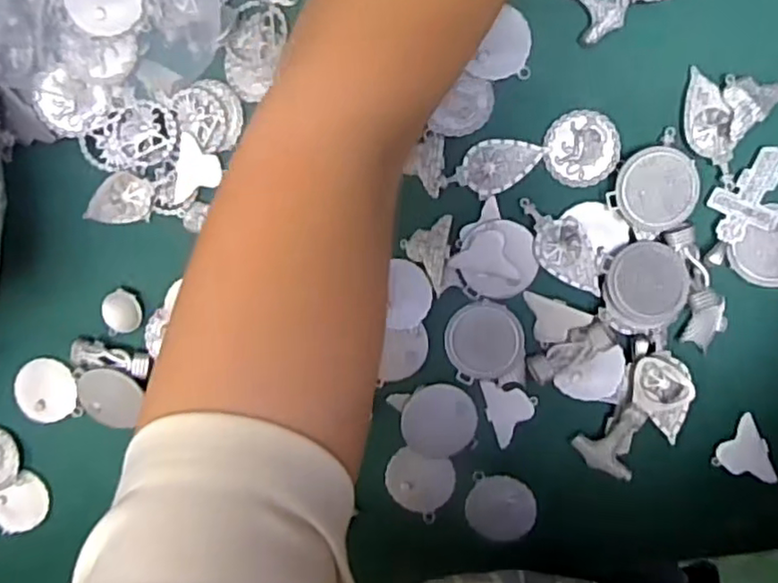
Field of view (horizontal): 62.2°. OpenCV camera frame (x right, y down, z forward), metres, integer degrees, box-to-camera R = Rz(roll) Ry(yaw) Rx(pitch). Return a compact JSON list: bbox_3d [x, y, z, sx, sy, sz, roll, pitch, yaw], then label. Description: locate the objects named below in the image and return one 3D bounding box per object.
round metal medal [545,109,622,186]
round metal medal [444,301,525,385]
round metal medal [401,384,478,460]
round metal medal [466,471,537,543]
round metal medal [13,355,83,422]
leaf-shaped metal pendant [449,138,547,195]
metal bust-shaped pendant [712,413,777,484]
[{"bbox_3d":[0.098,-0.072,0.327,0.036,0.004,0.037,1,99,5],"label":"round metal medal"},{"bbox_3d":[0.051,0.027,0.341,0.040,0.004,0.040,1,99,5],"label":"round metal medal"},{"bbox_3d":[0.027,0.071,0.350,0.039,0.006,0.039,1,99,5],"label":"round metal medal"},{"bbox_3d":[0.061,0.118,0.350,0.037,0.004,0.033,15,86,2],"label":"round metal medal"},{"bbox_3d":[-0.201,0.058,0.378,0.036,0.005,0.036,1,99,5],"label":"round metal medal"},{"bbox_3d":[0.056,-0.064,0.330,0.045,0.004,0.027,-3,99,6],"label":"leaf-shaped metal pendant"},{"bbox_3d":[0.189,0.084,0.334,0.029,0.004,0.029,36,95,11],"label":"metal bust-shaped pendant"}]

